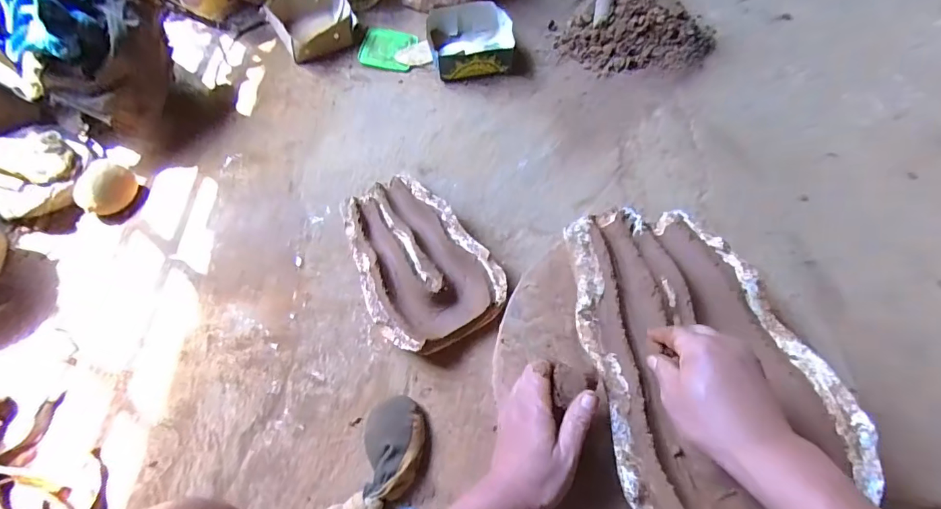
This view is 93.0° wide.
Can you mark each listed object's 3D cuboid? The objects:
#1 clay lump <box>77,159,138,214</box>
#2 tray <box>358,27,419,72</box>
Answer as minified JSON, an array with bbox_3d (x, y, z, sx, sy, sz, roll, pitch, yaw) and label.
[{"bbox_3d":[-0.743,-0.136,0.917,0.070,0.070,0.101,2,63,0],"label":"clay lump"},{"bbox_3d":[-0.212,-0.527,1.142,0.134,0.027,0.109,13,66,6],"label":"tray"}]

